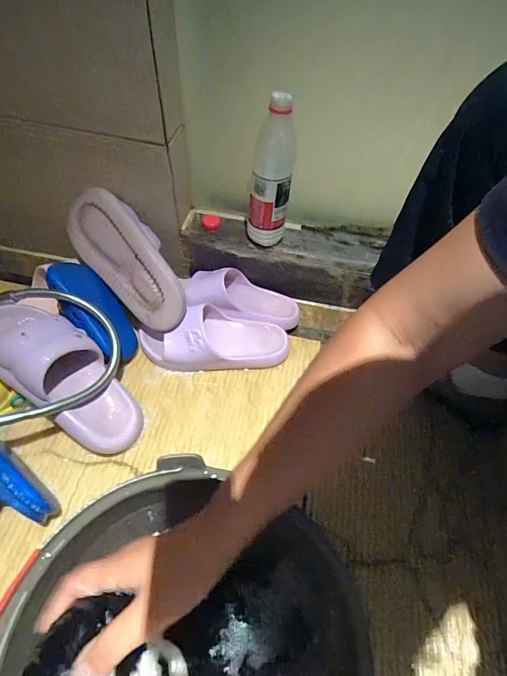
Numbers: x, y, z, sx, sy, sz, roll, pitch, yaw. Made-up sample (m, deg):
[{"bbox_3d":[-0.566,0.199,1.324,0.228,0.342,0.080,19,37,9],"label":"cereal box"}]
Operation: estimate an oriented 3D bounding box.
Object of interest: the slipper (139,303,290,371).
[{"bbox_3d":[-0.064,-0.002,0.615,0.235,0.074,0.091,-3,56,-6],"label":"slipper"}]

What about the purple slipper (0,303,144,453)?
[{"bbox_3d":[-0.264,0.044,0.519,0.273,0.068,0.111,44,61,-2],"label":"purple slipper"}]

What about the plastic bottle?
[{"bbox_3d":[0.027,-0.237,0.560,0.057,0.210,0.068,8,54,0],"label":"plastic bottle"}]

